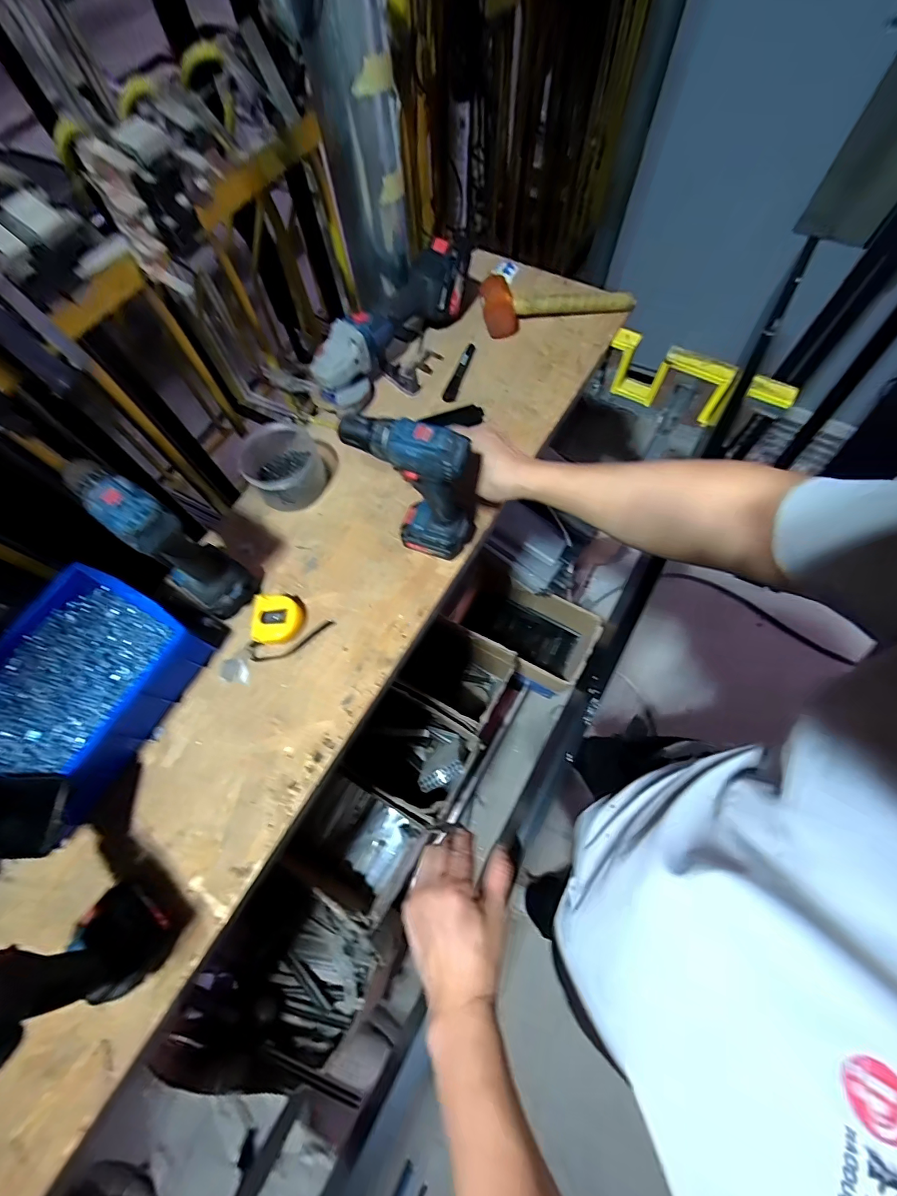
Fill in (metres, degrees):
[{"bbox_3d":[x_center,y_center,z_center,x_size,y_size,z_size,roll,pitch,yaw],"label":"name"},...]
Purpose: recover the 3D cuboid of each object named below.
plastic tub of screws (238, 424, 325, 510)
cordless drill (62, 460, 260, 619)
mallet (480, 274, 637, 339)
[{"bbox_3d":[-0.261,-0.211,0.681,0.111,0.074,0.120,-1,67,1],"label":"plastic tub of screws"},{"bbox_3d":[-0.349,-0.068,0.535,0.144,0.218,0.074,32,72,14],"label":"cordless drill"},{"bbox_3d":[0.205,-0.569,0.818,0.286,0.060,0.101,-10,67,-3],"label":"mallet"}]

